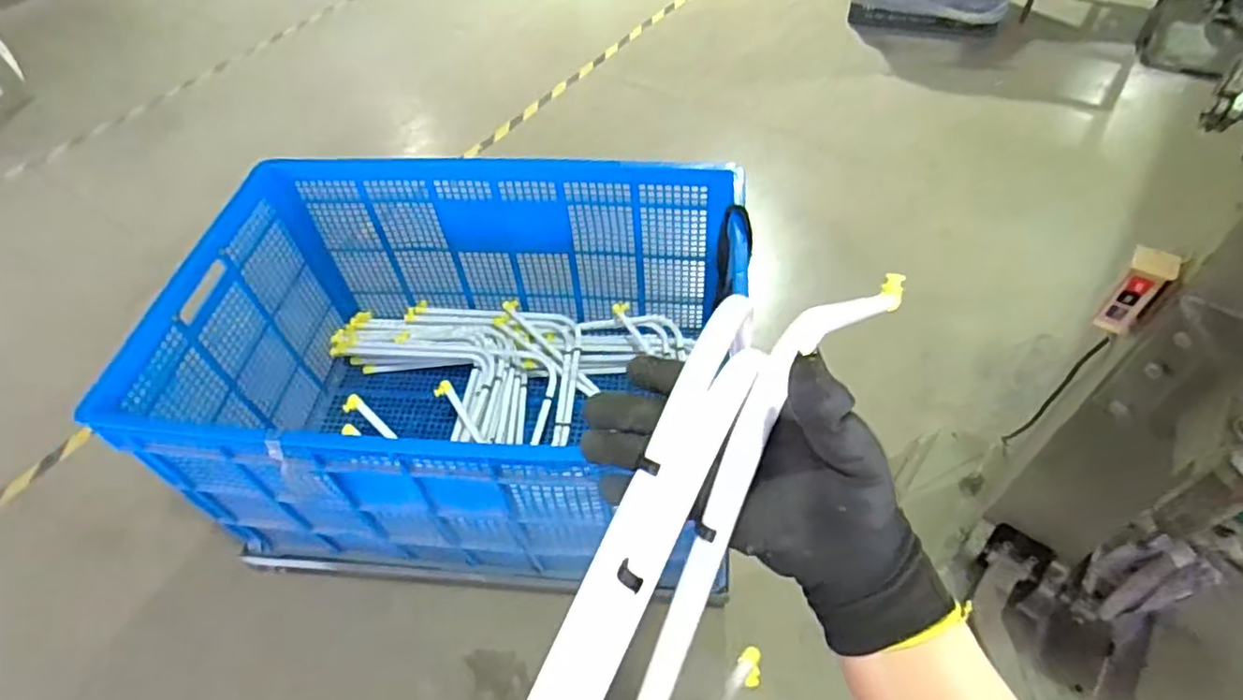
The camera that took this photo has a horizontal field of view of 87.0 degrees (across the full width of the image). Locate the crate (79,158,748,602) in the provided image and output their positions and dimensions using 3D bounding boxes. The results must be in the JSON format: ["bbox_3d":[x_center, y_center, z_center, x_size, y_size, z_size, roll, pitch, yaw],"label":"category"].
[{"bbox_3d":[-0.295,0.045,1.419,1.070,0.594,0.718,2,52,6],"label":"crate"}]

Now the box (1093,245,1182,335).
[{"bbox_3d":[0.657,-0.074,0.843,0.032,0.129,0.059,-33,62,-21],"label":"box"}]

